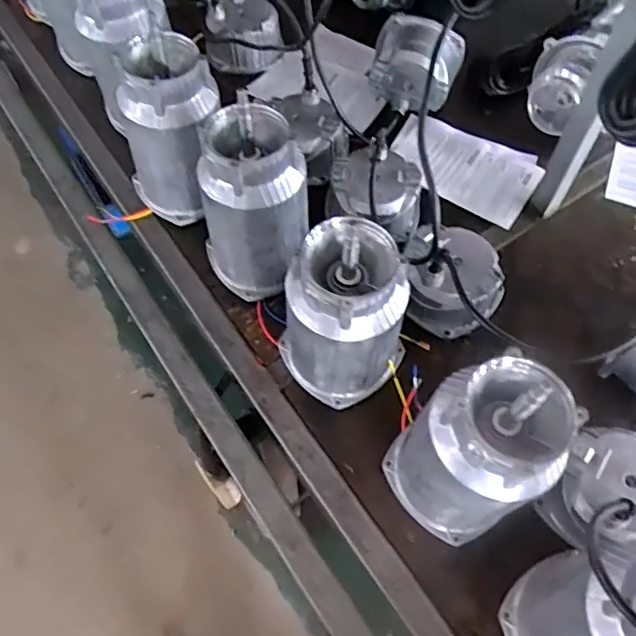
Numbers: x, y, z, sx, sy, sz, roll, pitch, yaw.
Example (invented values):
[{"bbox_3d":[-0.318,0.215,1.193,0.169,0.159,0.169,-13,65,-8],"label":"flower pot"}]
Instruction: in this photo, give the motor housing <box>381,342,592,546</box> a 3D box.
[{"bbox_3d":[0.146,0.127,0.530,0.116,0.221,0.128,-29,67,-16],"label":"motor housing"}]

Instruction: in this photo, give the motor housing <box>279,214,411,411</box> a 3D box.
[{"bbox_3d":[0.030,0.001,0.592,0.103,0.232,0.104,1,62,-1],"label":"motor housing"}]

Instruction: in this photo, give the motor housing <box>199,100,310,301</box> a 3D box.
[{"bbox_3d":[-0.075,-0.126,0.663,0.117,0.233,0.114,1,62,-1],"label":"motor housing"}]

